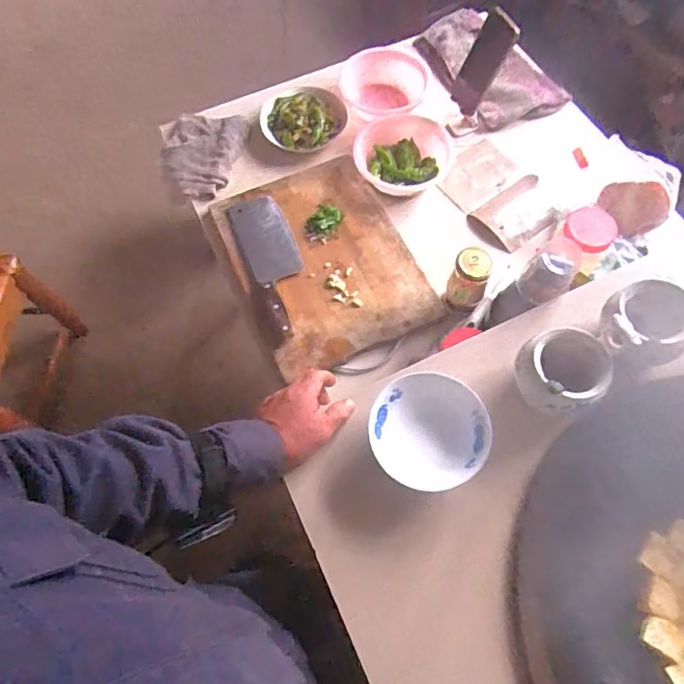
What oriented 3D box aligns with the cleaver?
[{"bbox_3d":[-0.117,-0.144,0.893,0.093,0.027,0.298,-21,65,-7],"label":"cleaver"}]

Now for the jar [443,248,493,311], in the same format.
[{"bbox_3d":[0.200,-0.099,0.811,0.059,0.107,0.055,21,67,13],"label":"jar"}]

